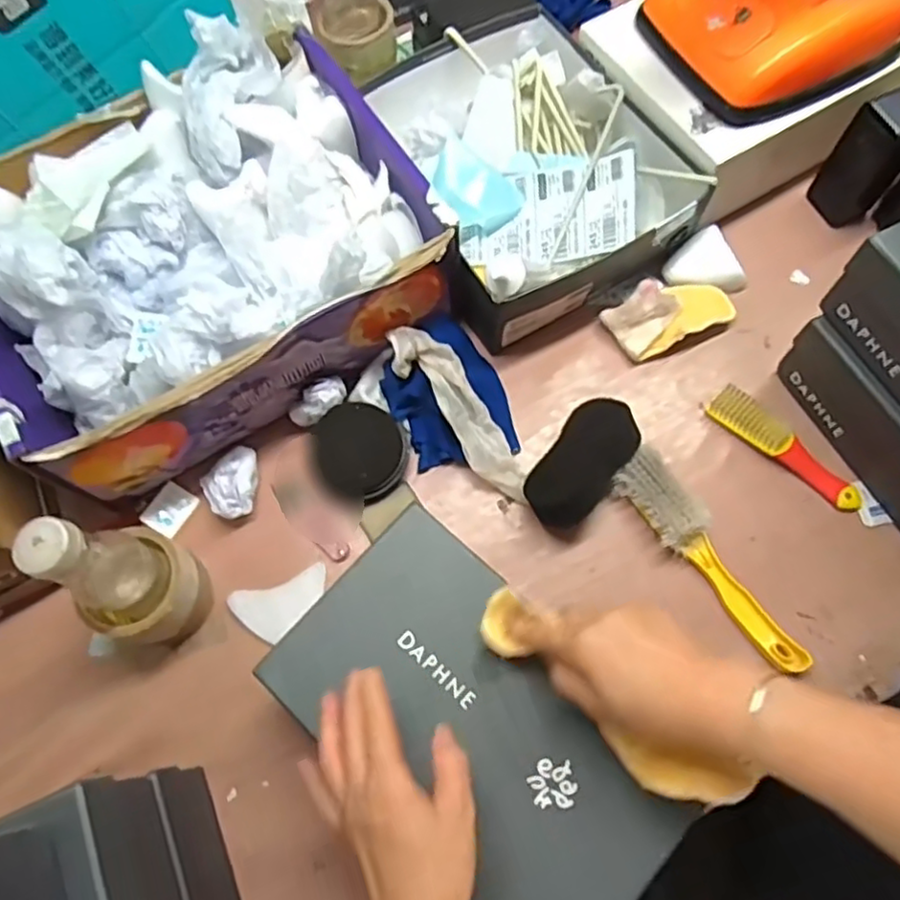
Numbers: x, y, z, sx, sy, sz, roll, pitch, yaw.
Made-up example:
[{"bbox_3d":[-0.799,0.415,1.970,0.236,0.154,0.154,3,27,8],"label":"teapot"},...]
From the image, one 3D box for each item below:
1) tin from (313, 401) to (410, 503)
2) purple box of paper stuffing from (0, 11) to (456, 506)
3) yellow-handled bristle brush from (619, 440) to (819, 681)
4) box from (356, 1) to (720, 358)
[{"bbox_3d":[-0.085,-0.001,0.649,0.090,0.021,0.082,-1,69,2],"label":"tin"},{"bbox_3d":[-0.237,-0.186,0.638,0.398,0.162,0.317,-30,71,-9],"label":"purple box of paper stuffing"},{"bbox_3d":[0.231,0.096,0.605,0.047,0.033,0.219,-34,72,-10],"label":"yellow-handled bristle brush"},{"bbox_3d":[0.066,-0.300,0.719,0.266,0.095,0.340,-31,71,-9],"label":"box"}]

